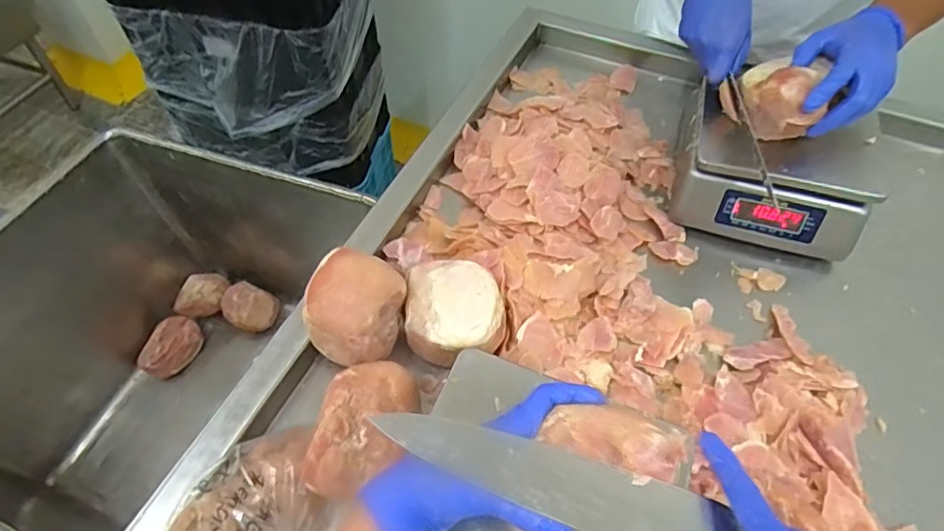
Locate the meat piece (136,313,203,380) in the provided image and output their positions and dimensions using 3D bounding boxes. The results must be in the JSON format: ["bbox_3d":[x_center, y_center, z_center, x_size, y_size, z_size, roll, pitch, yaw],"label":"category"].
[{"bbox_3d":[-0.717,0.191,1.278,0.099,0.070,0.143,21,57,13],"label":"meat piece"}]

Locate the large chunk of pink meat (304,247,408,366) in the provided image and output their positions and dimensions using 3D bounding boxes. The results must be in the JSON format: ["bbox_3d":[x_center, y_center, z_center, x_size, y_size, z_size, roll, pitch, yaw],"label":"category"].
[{"bbox_3d":[-0.123,0.044,0.569,0.090,0.087,0.102,15,56,9],"label":"large chunk of pink meat"}]

